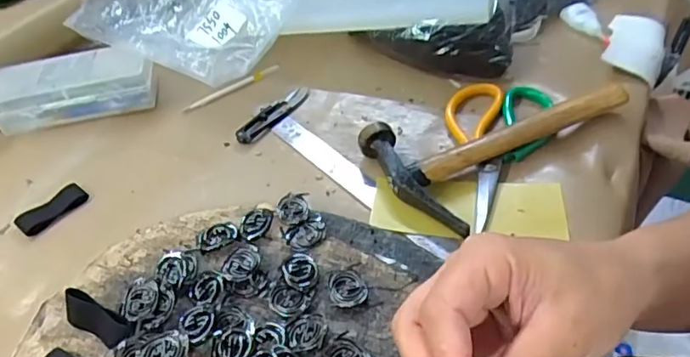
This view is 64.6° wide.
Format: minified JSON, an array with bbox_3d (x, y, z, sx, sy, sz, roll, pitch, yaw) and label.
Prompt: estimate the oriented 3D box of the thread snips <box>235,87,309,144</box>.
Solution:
[{"bbox_3d":[-0.075,-0.069,0.568,0.031,0.012,0.100,22,51,26],"label":"thread snips"}]

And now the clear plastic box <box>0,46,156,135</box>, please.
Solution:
[{"bbox_3d":[-0.292,-0.102,0.598,0.168,0.049,0.074,-10,44,-4],"label":"clear plastic box"}]

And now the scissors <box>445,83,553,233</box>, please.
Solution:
[{"bbox_3d":[0.132,-0.031,0.493,0.094,0.018,0.196,10,46,17],"label":"scissors"}]

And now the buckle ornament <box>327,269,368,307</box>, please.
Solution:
[{"bbox_3d":[0.001,0.079,0.392,0.026,0.004,0.029,-18,45,-12],"label":"buckle ornament"}]

